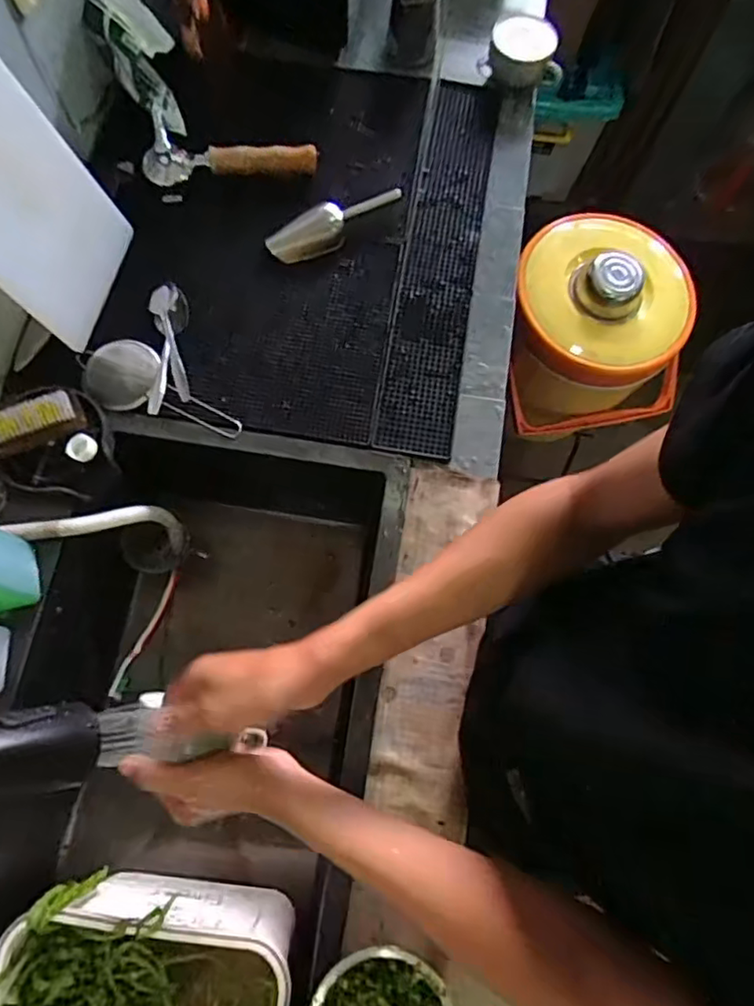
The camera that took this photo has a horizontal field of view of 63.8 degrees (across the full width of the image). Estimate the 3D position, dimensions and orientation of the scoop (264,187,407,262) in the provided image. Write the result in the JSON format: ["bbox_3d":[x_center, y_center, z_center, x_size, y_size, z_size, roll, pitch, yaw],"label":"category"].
[{"bbox_3d":[-0.056,-0.373,0.803,0.183,0.029,0.057,-34,76,-11],"label":"scoop"}]

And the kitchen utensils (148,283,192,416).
[{"bbox_3d":[-0.255,-0.193,0.742,0.047,0.018,0.170,-5,73,-3],"label":"kitchen utensils"}]

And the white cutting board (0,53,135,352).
[{"bbox_3d":[-0.377,-0.329,0.636,0.016,0.284,0.194,10,73,21],"label":"white cutting board"}]

